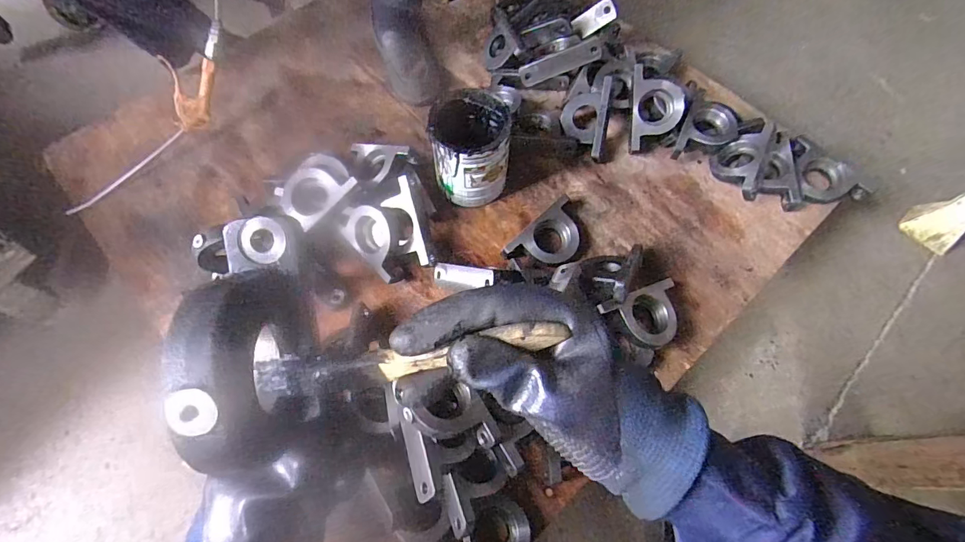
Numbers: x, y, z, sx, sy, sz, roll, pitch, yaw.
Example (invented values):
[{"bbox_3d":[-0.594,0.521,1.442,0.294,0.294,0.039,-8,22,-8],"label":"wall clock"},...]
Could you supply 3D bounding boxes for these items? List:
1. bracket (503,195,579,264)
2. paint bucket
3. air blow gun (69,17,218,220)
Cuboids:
[{"bbox_3d":[0.115,-0.051,0.765,0.087,0.032,0.151,42,73,16],"label":"bracket"},{"bbox_3d":[-0.020,-0.198,0.758,0.124,0.143,0.125,-15,67,-6],"label":"paint bucket"},{"bbox_3d":[-0.586,-0.266,0.819,0.097,0.078,0.418,36,89,10],"label":"air blow gun"}]

